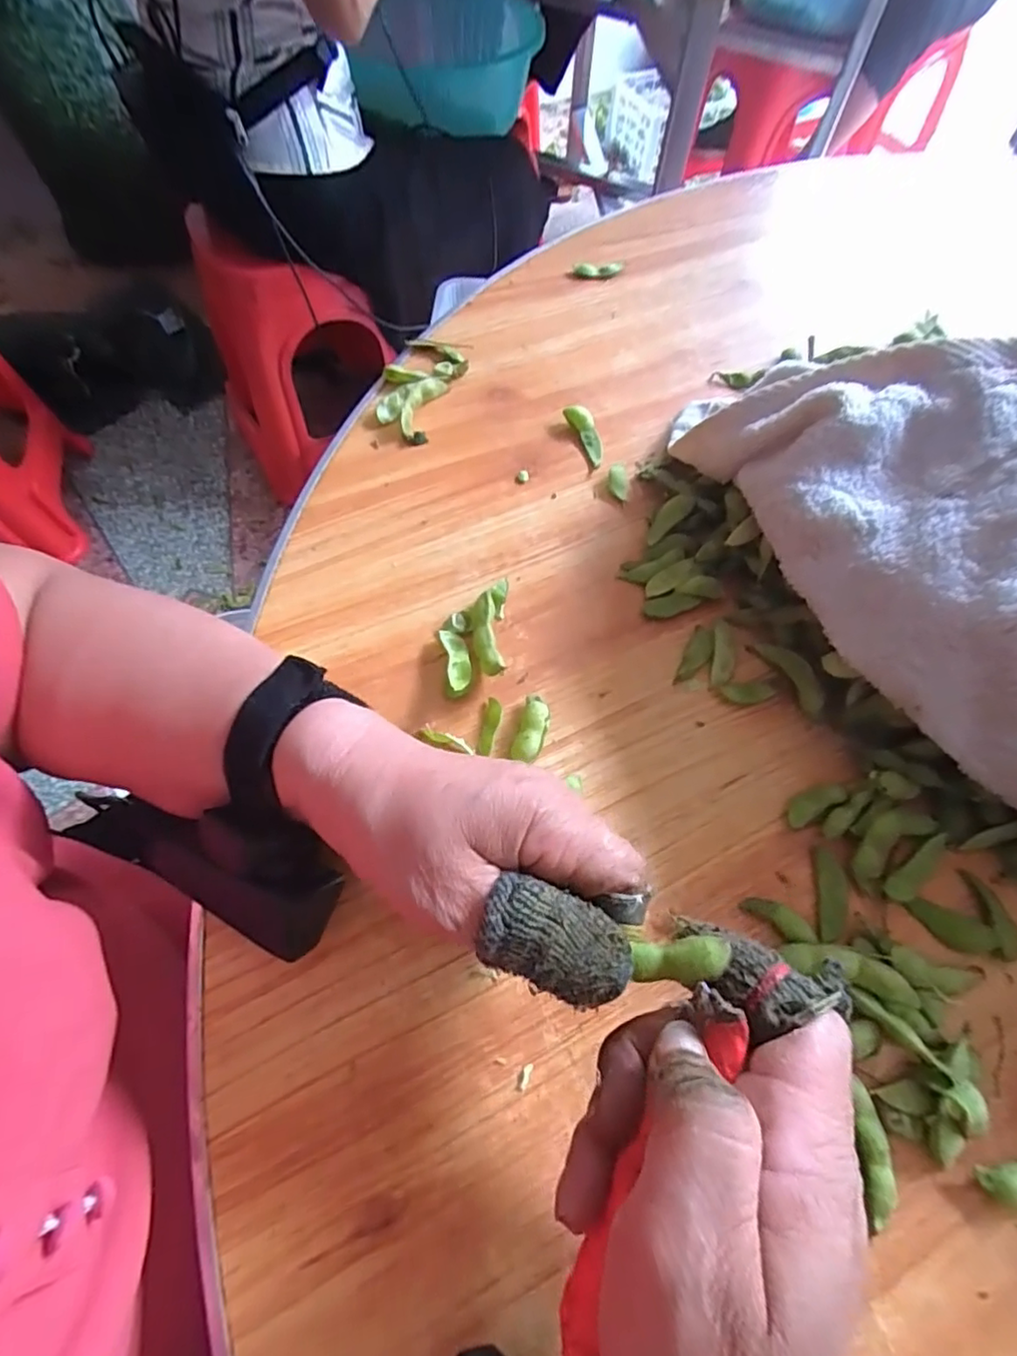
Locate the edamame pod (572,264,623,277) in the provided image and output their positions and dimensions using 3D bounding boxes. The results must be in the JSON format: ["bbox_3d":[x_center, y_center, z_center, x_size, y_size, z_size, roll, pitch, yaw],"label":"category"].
[{"bbox_3d":[0.071,-0.322,0.469,0.038,0.007,0.011,-2,63,-2],"label":"edamame pod"}]

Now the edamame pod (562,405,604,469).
[{"bbox_3d":[0.051,-0.156,0.382,0.012,0.008,0.048,-20,78,-11],"label":"edamame pod"}]

